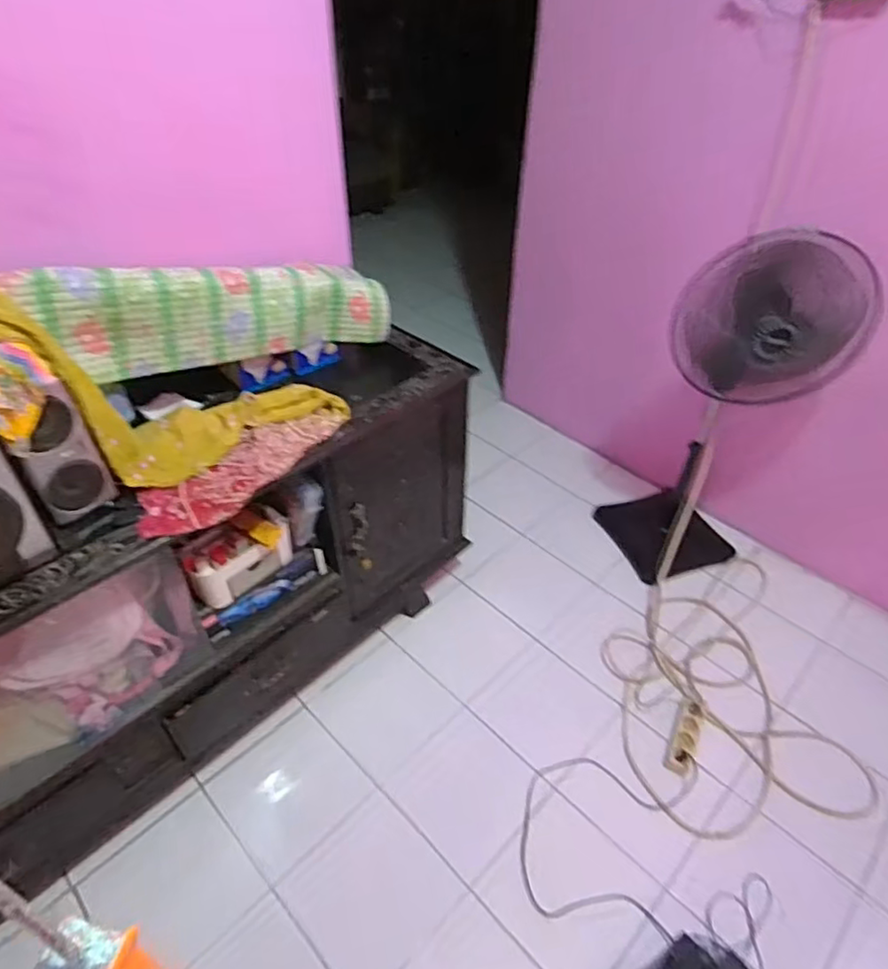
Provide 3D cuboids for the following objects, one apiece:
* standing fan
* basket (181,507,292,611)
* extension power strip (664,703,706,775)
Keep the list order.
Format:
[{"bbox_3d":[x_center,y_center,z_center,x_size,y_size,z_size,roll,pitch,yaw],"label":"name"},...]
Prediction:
[{"bbox_3d":[0.765,-0.172,1.733,0.465,0.994,0.431,25,45,24],"label":"standing fan"},{"bbox_3d":[-0.424,0.153,1.311,0.102,0.144,0.214,32,48,30],"label":"basket"},{"bbox_3d":[0.598,0.612,1.532,0.059,0.044,0.204,22,44,22],"label":"extension power strip"}]

